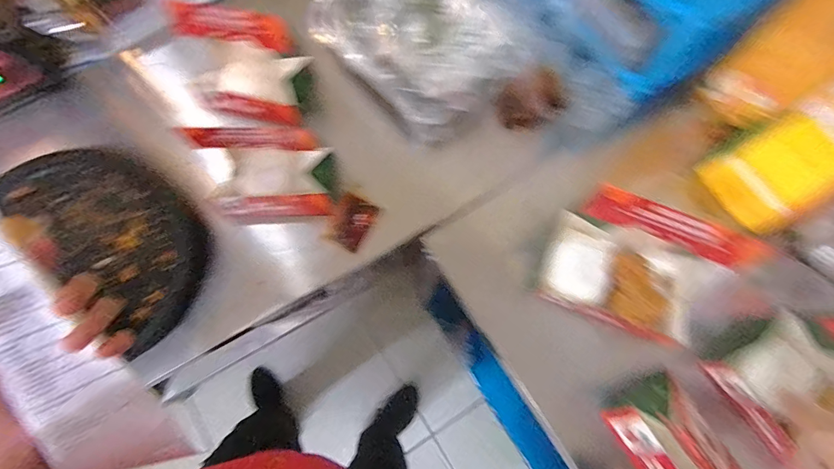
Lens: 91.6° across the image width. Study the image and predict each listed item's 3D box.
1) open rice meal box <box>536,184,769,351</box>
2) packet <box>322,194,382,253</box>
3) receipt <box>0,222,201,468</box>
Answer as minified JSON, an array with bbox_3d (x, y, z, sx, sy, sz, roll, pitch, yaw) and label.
[{"bbox_3d":[0.251,0.041,0.475,0.178,0.149,0.123,22,77,7],"label":"open rice meal box"},{"bbox_3d":[-0.102,-0.017,0.640,0.060,0.013,0.083,30,97,0],"label":"packet"},{"bbox_3d":[-0.258,0.064,0.273,0.064,0.008,0.265,-33,105,-25],"label":"receipt"}]

